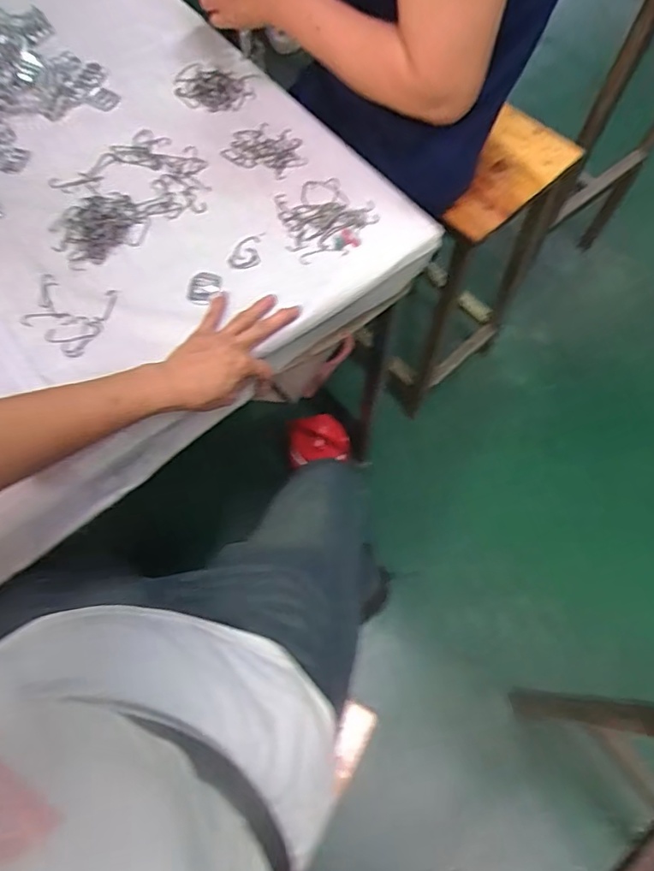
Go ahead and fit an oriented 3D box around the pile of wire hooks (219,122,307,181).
[{"bbox_3d":[-0.070,-0.343,0.664,0.090,0.011,0.070,23,68,9],"label":"pile of wire hooks"}]

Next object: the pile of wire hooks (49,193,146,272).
[{"bbox_3d":[-0.256,-0.230,0.610,0.076,0.010,0.102,29,69,11],"label":"pile of wire hooks"}]

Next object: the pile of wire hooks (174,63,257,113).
[{"bbox_3d":[-0.140,-0.439,0.692,0.095,0.022,0.064,17,67,7],"label":"pile of wire hooks"}]

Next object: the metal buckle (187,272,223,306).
[{"bbox_3d":[-0.128,-0.155,0.584,0.034,0.006,0.038,9,67,4],"label":"metal buckle"}]

